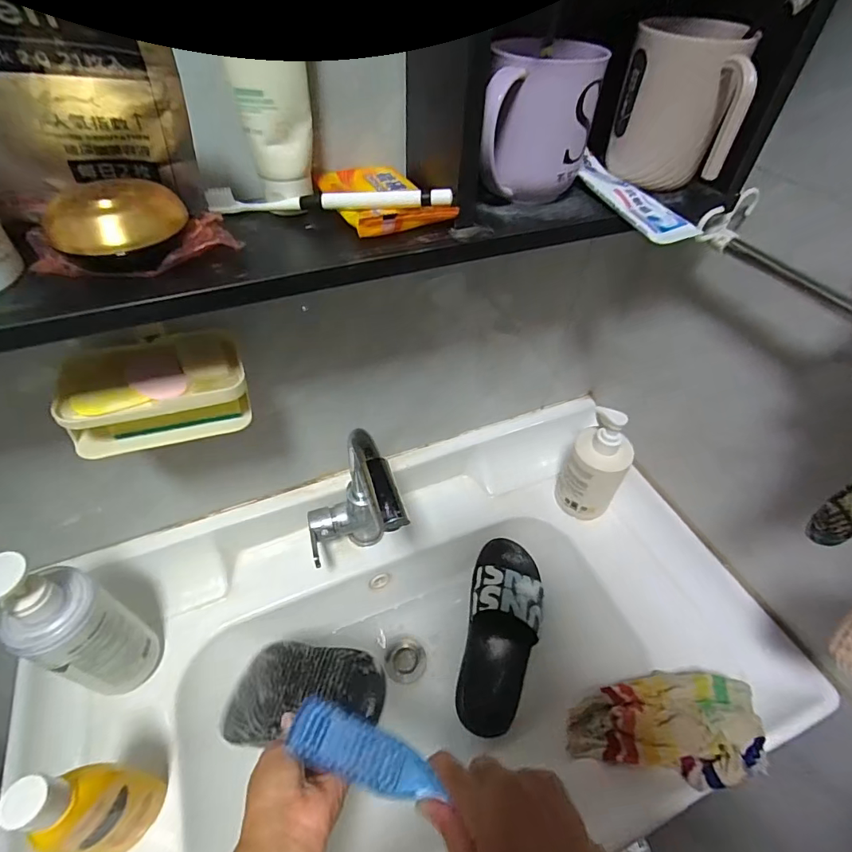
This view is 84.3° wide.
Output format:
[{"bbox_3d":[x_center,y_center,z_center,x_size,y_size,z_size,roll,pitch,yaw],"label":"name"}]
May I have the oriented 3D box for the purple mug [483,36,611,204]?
[{"bbox_3d":[0.082,-0.215,0.341,0.071,0.094,0.081,14,49,11],"label":"purple mug"}]

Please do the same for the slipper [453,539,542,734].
[{"bbox_3d":[0.104,0.259,0.630,0.097,0.066,0.224,11,65,8],"label":"slipper"}]

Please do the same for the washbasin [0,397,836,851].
[{"bbox_3d":[-0.020,0.299,0.601,0.813,0.204,0.472,-17,51,-16],"label":"washbasin"}]

